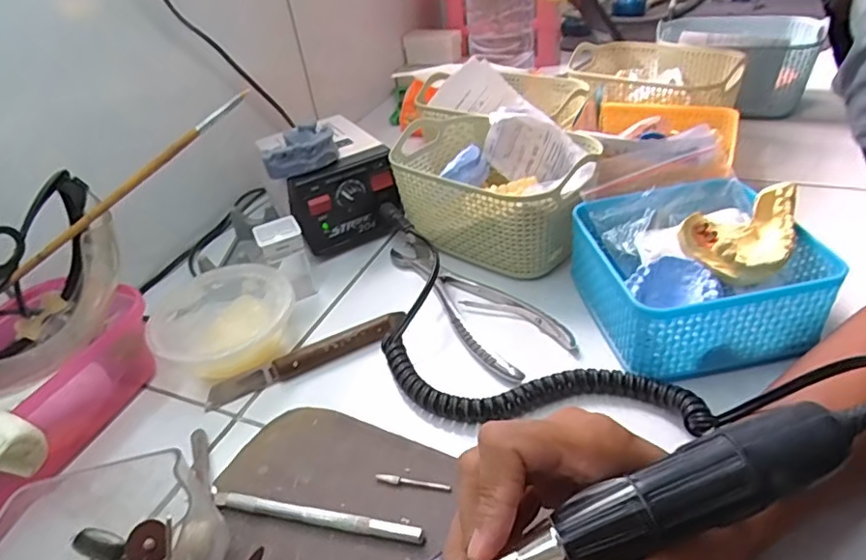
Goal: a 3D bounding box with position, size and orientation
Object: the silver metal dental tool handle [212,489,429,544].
[{"bbox_3d":[-0.065,0.128,0.305,0.123,0.005,0.008,4,38,15],"label":"silver metal dental tool handle"}]

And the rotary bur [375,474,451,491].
[{"bbox_3d":[-0.012,0.114,0.317,0.043,0.004,0.005,3,38,14],"label":"rotary bur"}]

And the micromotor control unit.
[{"bbox_3d":[-0.091,-0.093,0.544,0.090,0.090,0.126,-15,37,-10],"label":"micromotor control unit"}]

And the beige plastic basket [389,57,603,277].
[{"bbox_3d":[0.052,-0.078,0.489,0.173,0.088,0.119,24,47,35],"label":"beige plastic basket"}]

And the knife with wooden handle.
[{"bbox_3d":[-0.089,0.056,0.407,0.147,0.016,0.021,-18,38,-14],"label":"knife with wooden handle"}]

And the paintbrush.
[{"bbox_3d":[-0.201,-0.065,0.374,0.192,0.008,0.012,-40,42,-3],"label":"paintbrush"}]

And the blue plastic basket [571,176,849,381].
[{"bbox_3d":[0.177,-0.006,0.384,0.133,0.068,0.131,-10,37,-3],"label":"blue plastic basket"}]

